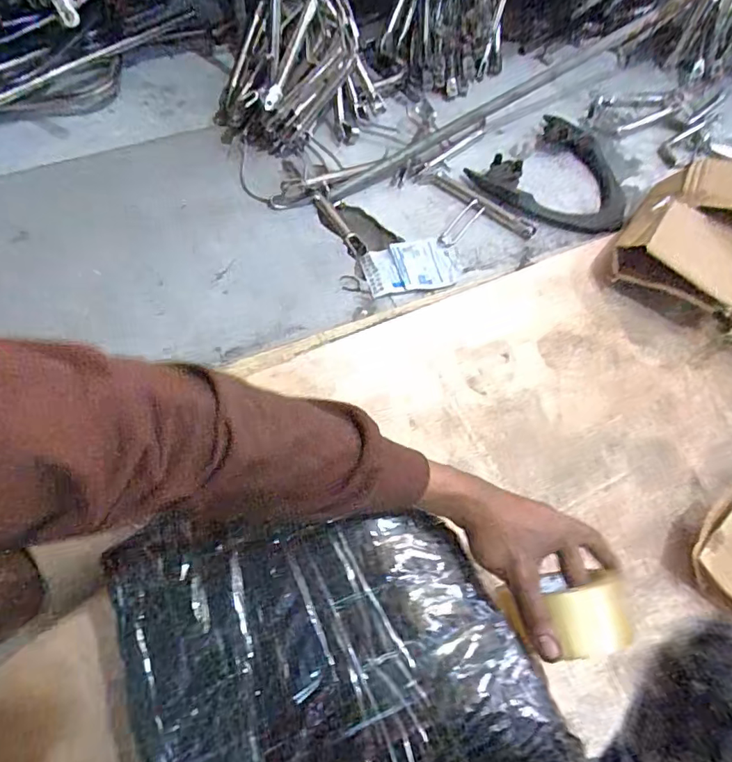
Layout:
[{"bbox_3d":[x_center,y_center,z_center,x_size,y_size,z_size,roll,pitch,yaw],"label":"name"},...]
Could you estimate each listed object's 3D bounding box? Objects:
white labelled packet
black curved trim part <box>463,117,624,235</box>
[{"bbox_3d":[0.081,-0.208,0.906,0.165,0.009,0.121,-9,61,-9],"label":"white labelled packet"},{"bbox_3d":[0.380,-0.431,1.024,0.302,0.041,0.302,19,61,8],"label":"black curved trim part"}]

